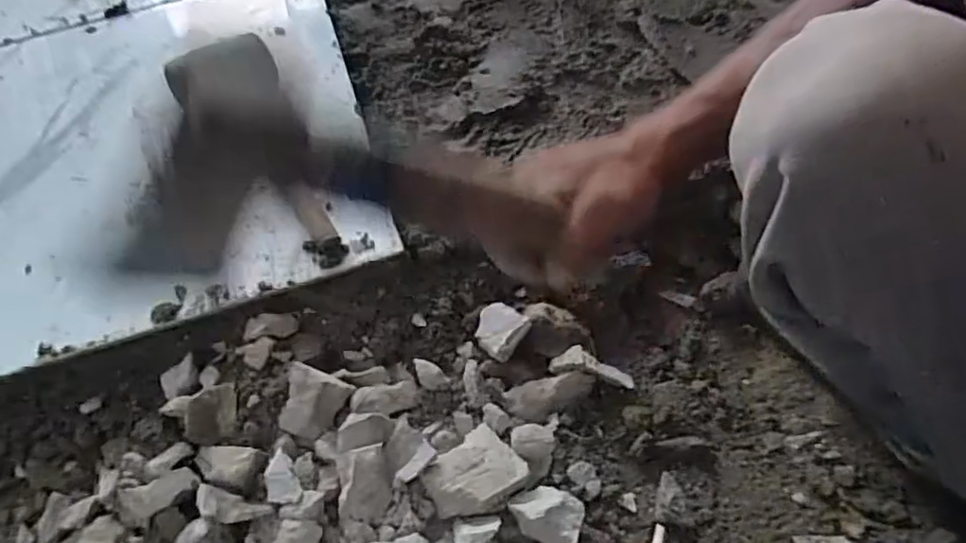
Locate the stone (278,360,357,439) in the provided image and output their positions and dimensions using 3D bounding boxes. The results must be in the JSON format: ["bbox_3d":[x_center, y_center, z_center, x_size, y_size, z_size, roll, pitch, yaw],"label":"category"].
[{"bbox_3d":[-0.160,0.124,0.559,0.056,0.029,0.058,13,63,10],"label":"stone"}]

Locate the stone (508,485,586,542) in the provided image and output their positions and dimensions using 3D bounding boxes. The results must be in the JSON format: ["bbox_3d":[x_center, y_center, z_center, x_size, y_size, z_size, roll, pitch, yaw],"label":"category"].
[{"bbox_3d":[0.056,0.209,0.512,0.063,0.035,0.049,24,66,15],"label":"stone"}]

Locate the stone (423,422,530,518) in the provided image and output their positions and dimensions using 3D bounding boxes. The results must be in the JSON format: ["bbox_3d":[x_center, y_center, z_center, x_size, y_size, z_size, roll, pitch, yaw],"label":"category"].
[{"bbox_3d":[-0.008,0.183,0.533,0.081,0.022,0.064,-38,67,-17],"label":"stone"}]

